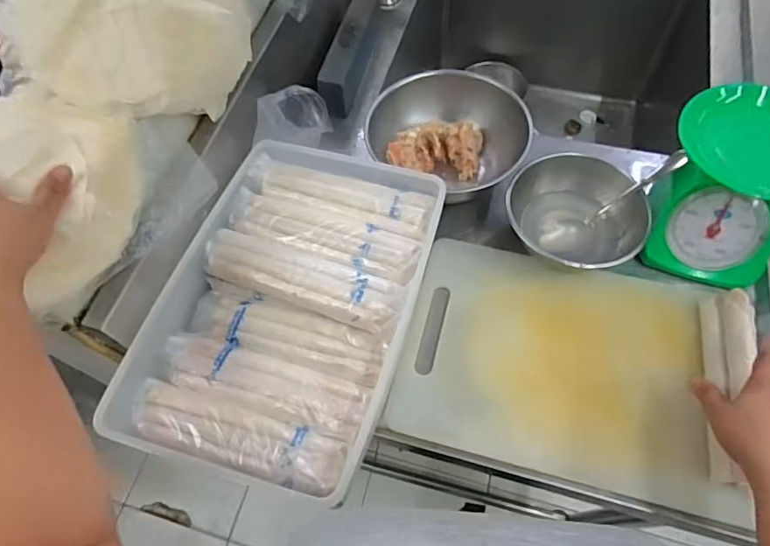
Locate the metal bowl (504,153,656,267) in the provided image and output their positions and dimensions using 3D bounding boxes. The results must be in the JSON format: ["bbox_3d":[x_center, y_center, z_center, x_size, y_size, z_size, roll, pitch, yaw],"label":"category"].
[{"bbox_3d":[0.242,-0.068,0.640,0.170,0.092,0.143,-8,62,-1],"label":"metal bowl"}]

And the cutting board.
[{"bbox_3d":[0.204,0.095,0.601,0.349,0.027,0.260,13,64,10],"label":"cutting board"}]

